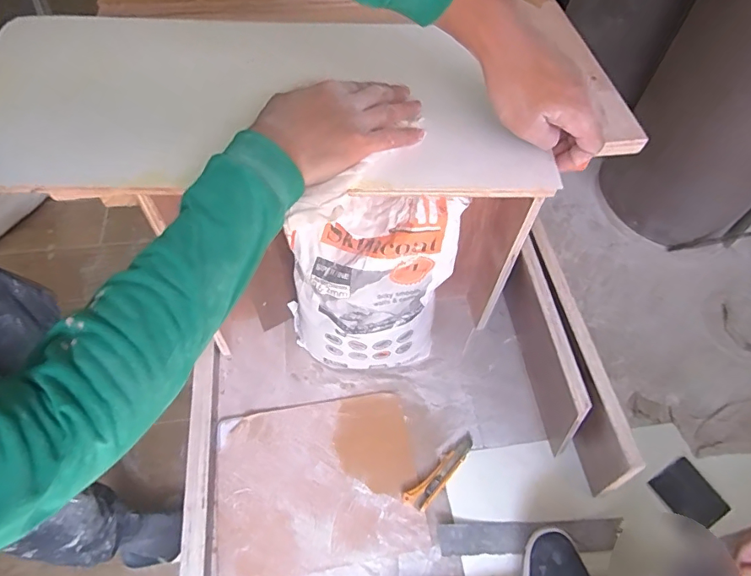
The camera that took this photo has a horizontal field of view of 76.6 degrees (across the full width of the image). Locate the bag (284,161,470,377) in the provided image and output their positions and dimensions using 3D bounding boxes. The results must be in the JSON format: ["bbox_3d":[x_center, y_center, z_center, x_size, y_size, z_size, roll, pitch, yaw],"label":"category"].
[{"bbox_3d":[-0.019,0.013,0.769,0.235,0.402,0.119,16,58,8],"label":"bag"}]

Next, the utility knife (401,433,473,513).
[{"bbox_3d":[0.112,0.311,0.812,0.039,0.017,0.159,39,64,20],"label":"utility knife"}]

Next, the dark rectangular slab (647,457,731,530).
[{"bbox_3d":[0.511,0.337,0.775,0.085,0.007,0.094,-22,49,-14],"label":"dark rectangular slab"}]

